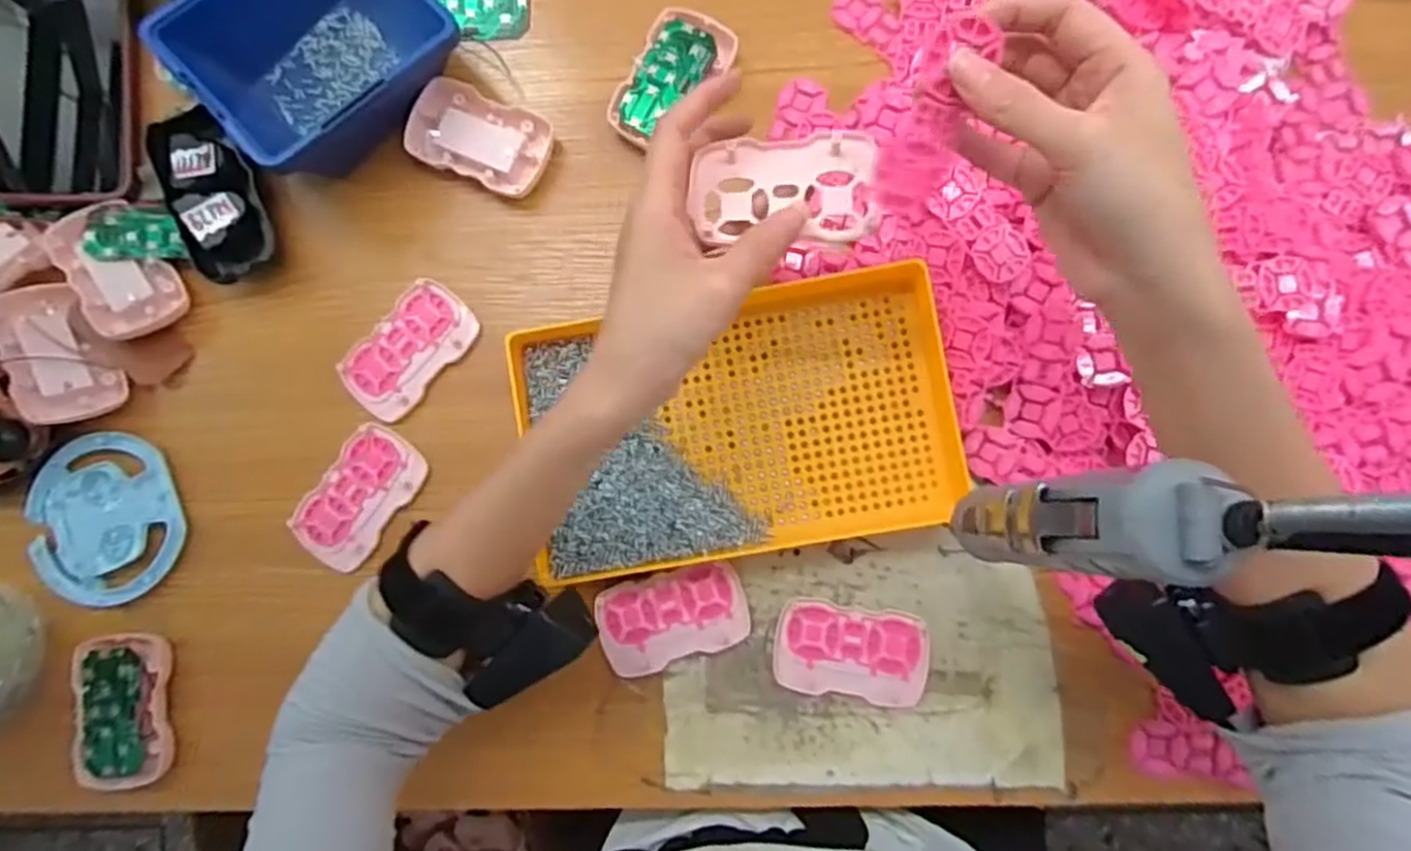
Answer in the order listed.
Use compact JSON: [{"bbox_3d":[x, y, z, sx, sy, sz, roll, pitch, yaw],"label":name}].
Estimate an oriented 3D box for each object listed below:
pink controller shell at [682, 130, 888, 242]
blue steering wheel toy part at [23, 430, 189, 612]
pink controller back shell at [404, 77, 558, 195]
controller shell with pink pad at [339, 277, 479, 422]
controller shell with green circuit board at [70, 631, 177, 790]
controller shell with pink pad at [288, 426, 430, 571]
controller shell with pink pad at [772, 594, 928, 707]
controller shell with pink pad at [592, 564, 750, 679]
[{"bbox_3d":[0.037,-0.110,0.347,0.083,0.011,0.051,1,87,4],"label":"pink controller shell"},{"bbox_3d":[-0.378,0.059,0.476,0.097,0.021,0.103,7,86,4],"label":"blue steering wheel toy part"},{"bbox_3d":[-0.141,-0.181,0.471,0.087,0.015,0.055,22,87,5],"label":"pink controller back shell"},{"bbox_3d":[-0.186,-0.047,0.470,0.051,0.008,0.088,42,89,5],"label":"controller shell with pink pad"},{"bbox_3d":[-0.354,0.173,0.460,0.052,0.024,0.088,-7,85,3],"label":"controller shell with green circuit board"},{"bbox_3d":[-0.212,0.044,0.461,0.053,0.017,0.084,34,90,5],"label":"controller shell with pink pad"},{"bbox_3d":[0.085,0.132,0.436,0.087,0.006,0.052,9,86,4],"label":"controller shell with pink pad"},{"bbox_3d":[-0.019,0.115,0.446,0.086,0.007,0.053,-16,85,2],"label":"controller shell with pink pad"}]

